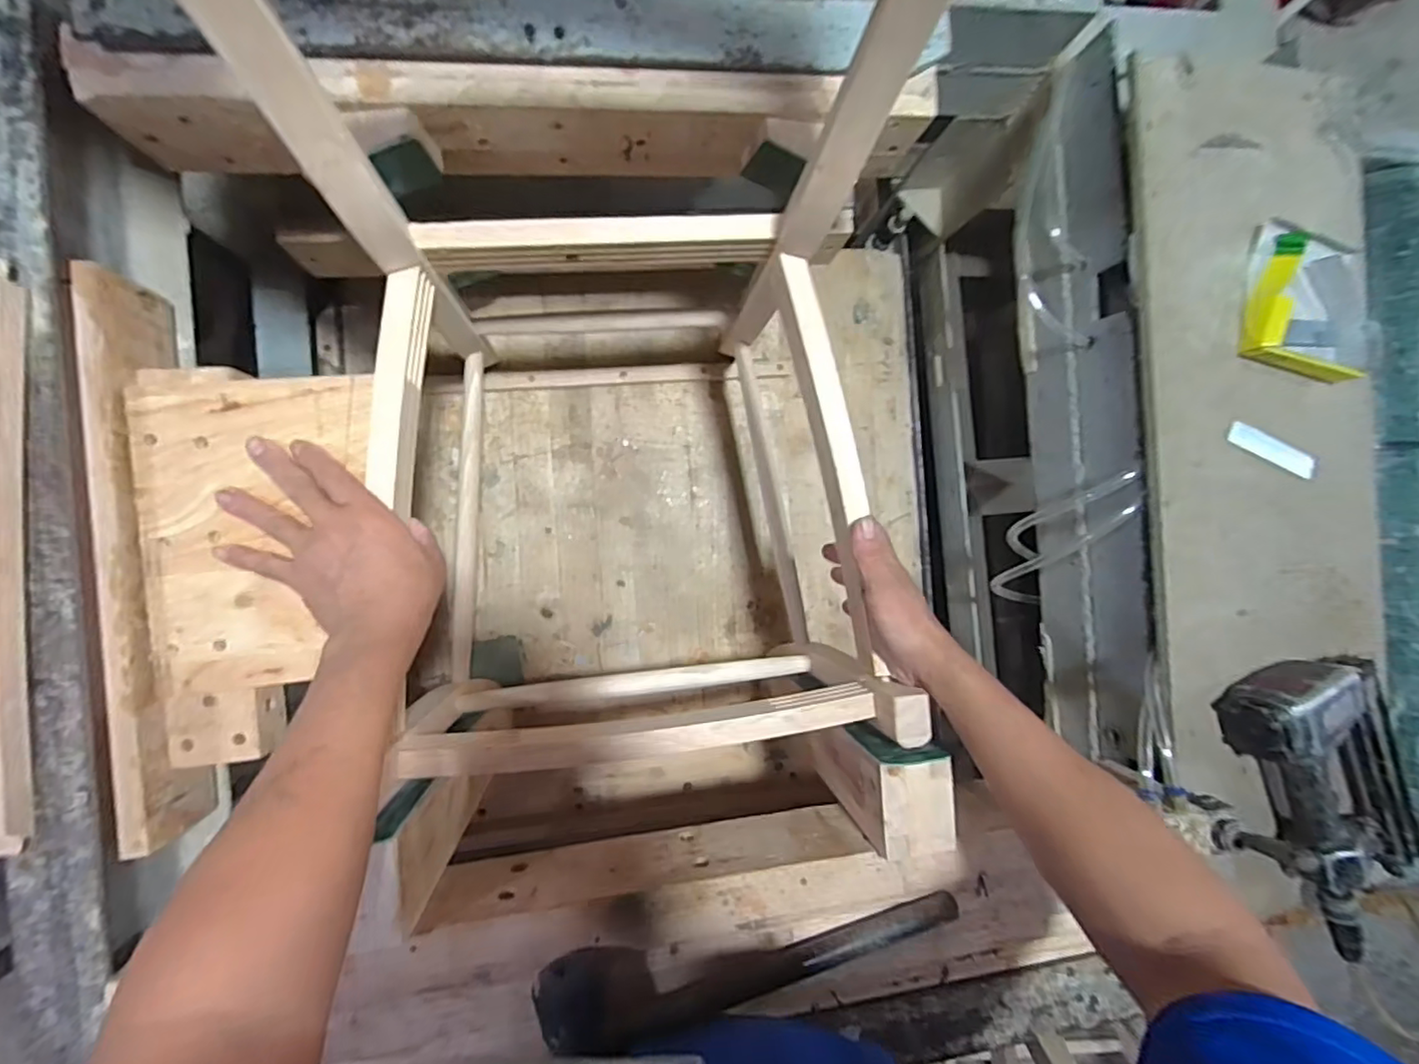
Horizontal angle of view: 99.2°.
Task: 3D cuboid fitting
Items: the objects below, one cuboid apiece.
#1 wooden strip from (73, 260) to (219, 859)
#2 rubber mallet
[{"bbox_3d":[-0.447,0.021,0.485,0.027,0.076,0.442,-4,91,-9],"label":"wooden strip"},{"bbox_3d":[0.039,0.352,0.474,0.328,0.047,0.079,-1,90,-9],"label":"rubber mallet"}]

